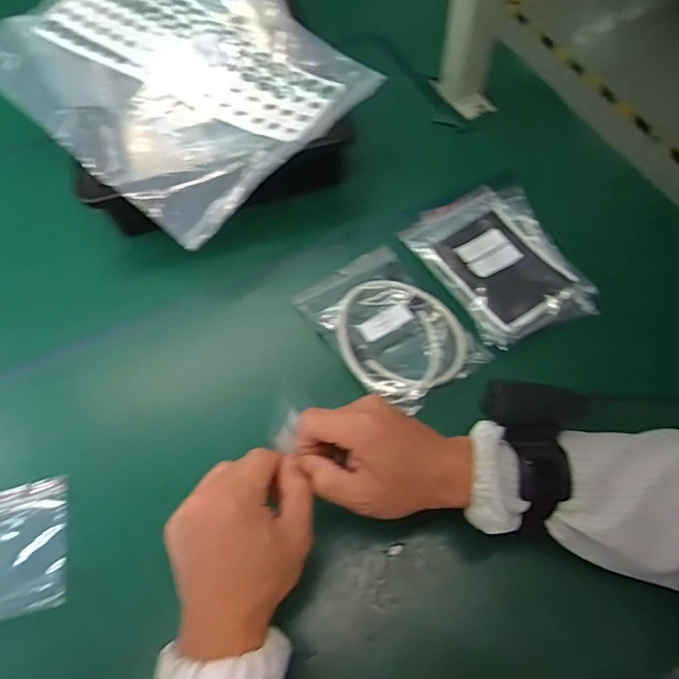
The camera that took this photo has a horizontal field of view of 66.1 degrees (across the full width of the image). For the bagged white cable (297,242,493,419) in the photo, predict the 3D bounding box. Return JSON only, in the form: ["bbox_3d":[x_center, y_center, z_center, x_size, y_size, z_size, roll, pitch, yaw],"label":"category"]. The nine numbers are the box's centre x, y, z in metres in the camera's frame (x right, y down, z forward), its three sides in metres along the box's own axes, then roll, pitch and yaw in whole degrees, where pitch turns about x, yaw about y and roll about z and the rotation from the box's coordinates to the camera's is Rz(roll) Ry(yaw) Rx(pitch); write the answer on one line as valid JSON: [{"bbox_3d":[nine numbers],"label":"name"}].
[{"bbox_3d":[0.046,-0.015,0.505,0.116,0.020,0.165,-32,64,-14],"label":"bagged white cable"}]

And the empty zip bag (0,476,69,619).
[{"bbox_3d":[-0.262,0.170,0.429,0.073,0.009,0.104,-13,61,-4],"label":"empty zip bag"}]

